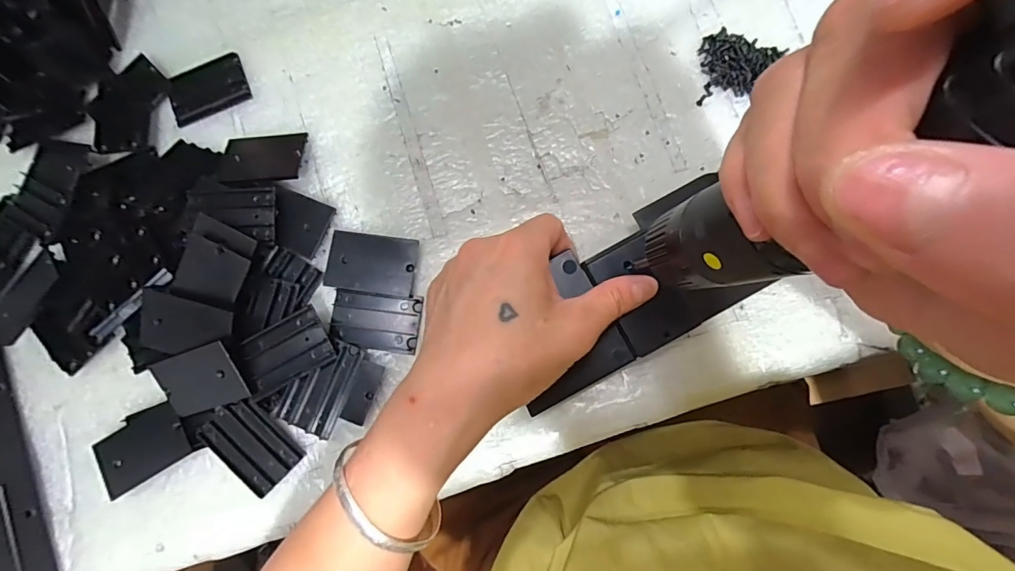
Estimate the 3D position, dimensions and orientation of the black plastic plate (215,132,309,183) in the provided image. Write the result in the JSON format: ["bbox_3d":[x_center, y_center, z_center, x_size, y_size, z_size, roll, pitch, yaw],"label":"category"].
[{"bbox_3d":[-0.159,-0.081,0.283,0.053,0.004,0.039,-3,61,3],"label":"black plastic plate"}]

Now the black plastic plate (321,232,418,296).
[{"bbox_3d":[-0.084,-0.014,0.272,0.055,0.004,0.035,7,88,6],"label":"black plastic plate"}]

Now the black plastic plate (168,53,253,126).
[{"bbox_3d":[-0.205,-0.135,0.302,0.053,0.004,0.035,-23,86,0],"label":"black plastic plate"}]

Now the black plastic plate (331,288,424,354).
[{"bbox_3d":[-0.081,0.022,0.269,0.054,0.007,0.034,6,82,6],"label":"black plastic plate"}]

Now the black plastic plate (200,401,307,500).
[{"bbox_3d":[-0.148,0.092,0.255,0.054,0.005,0.033,45,82,0],"label":"black plastic plate"}]

